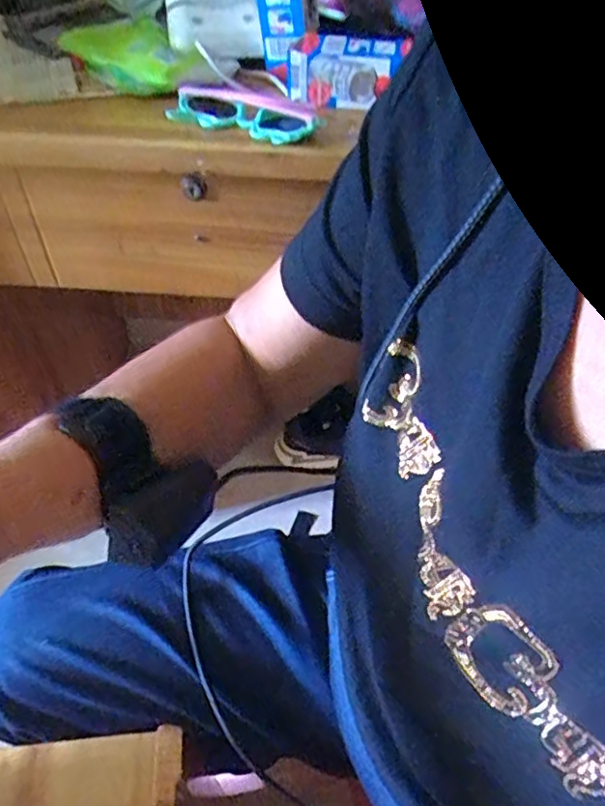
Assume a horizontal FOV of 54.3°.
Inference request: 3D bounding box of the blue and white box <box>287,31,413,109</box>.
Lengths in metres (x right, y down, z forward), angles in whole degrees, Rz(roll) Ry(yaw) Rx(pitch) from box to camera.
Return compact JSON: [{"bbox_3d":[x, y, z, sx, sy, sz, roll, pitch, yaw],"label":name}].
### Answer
[{"bbox_3d":[0.038,-0.288,0.508,0.099,0.048,0.042,3,49,2],"label":"blue and white box"}]

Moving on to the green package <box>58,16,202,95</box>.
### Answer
[{"bbox_3d":[-0.156,-0.318,0.538,0.094,0.024,0.127,-22,52,-19],"label":"green package"}]

